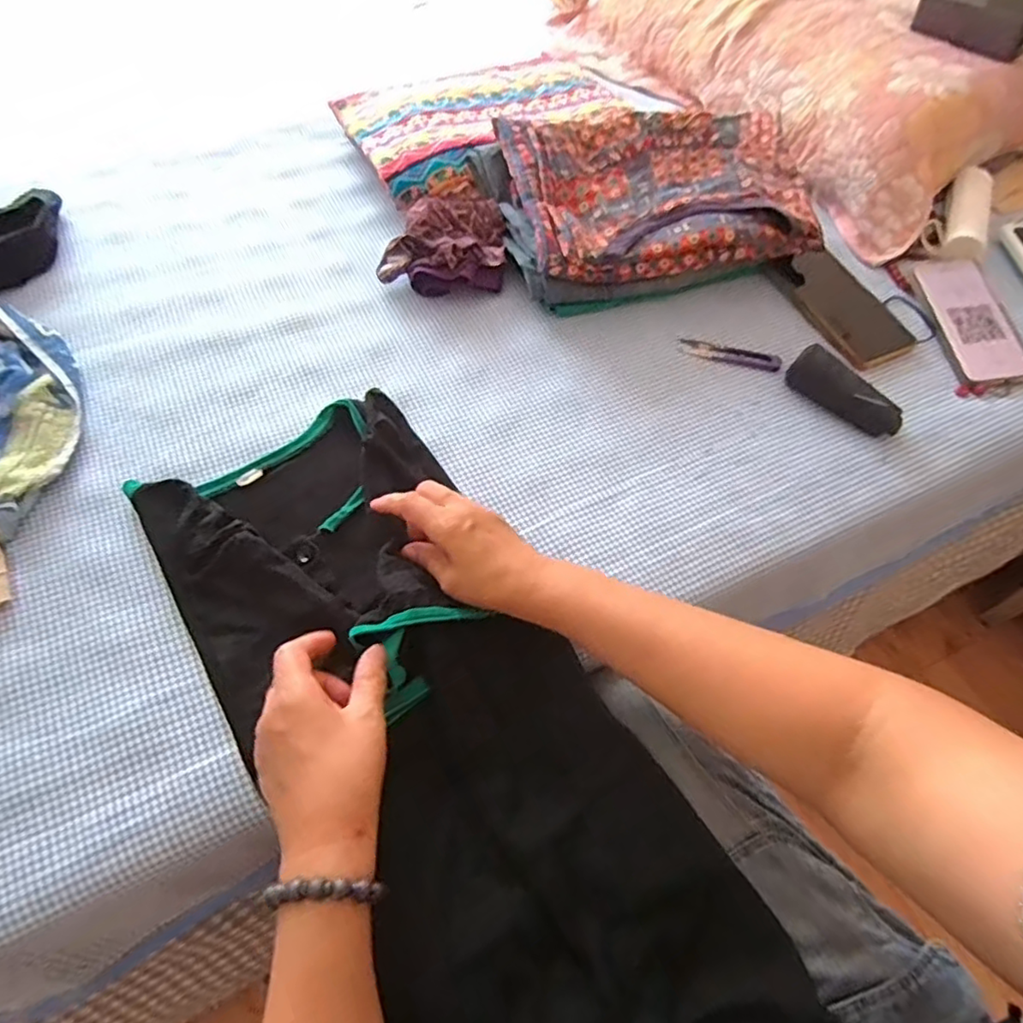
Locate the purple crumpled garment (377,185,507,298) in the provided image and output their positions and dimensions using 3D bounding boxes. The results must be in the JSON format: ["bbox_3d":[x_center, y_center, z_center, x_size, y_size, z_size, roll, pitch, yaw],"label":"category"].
[{"bbox_3d":[-0.064,-0.297,0.665,0.120,0.039,0.143,13,59,6],"label":"purple crumpled garment"}]

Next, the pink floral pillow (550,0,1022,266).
[{"bbox_3d":[0.397,-0.654,0.854,0.345,0.138,0.686,-28,63,-18],"label":"pink floral pillow"}]

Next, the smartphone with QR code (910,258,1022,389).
[{"bbox_3d":[0.495,-0.208,0.653,0.087,0.012,0.166,-9,68,-2],"label":"smartphone with QR code"}]

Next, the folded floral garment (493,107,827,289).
[{"bbox_3d":[0.156,-0.347,0.658,0.305,0.077,0.199,-10,59,-8],"label":"folded floral garment"}]

